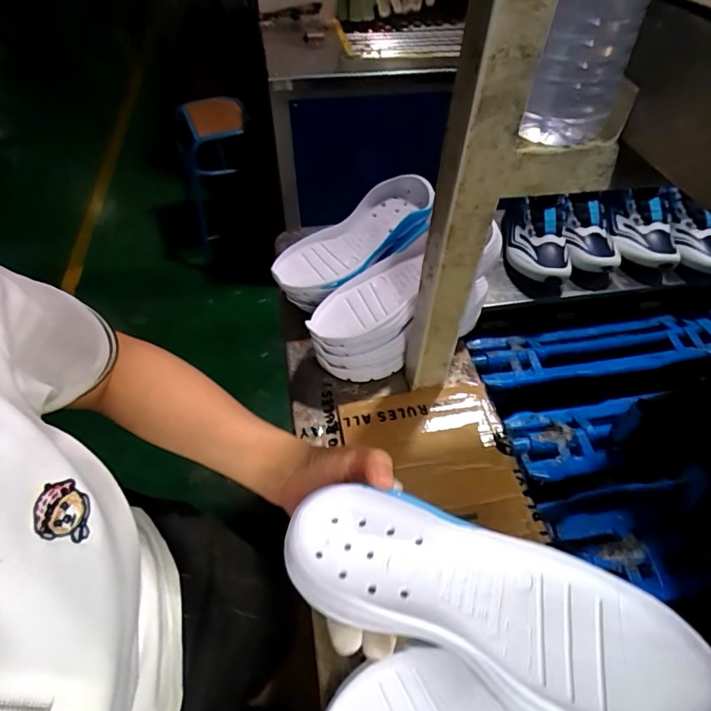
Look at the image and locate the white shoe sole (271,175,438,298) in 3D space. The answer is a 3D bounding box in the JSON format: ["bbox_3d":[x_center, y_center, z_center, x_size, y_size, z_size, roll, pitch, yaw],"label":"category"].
[{"bbox_3d":[0.002,-0.155,0.601,0.229,0.045,0.100,-35,56,-4],"label":"white shoe sole"}]

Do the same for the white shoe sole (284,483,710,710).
[{"bbox_3d":[0.073,0.139,0.258,0.228,0.034,0.086,16,52,15],"label":"white shoe sole"}]

